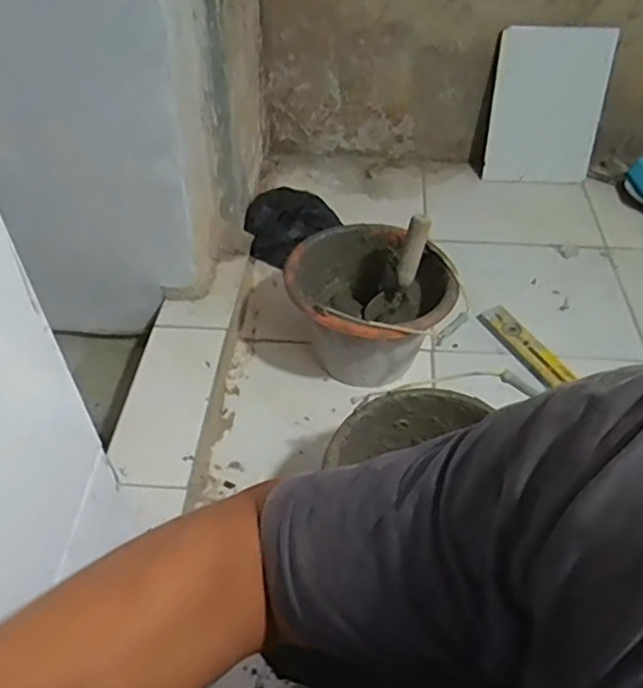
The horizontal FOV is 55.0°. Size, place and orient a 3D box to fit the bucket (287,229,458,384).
[{"bbox_3d":[0.084,-0.063,1.079,0.272,0.212,0.262,0,45,0],"label":"bucket"}]

